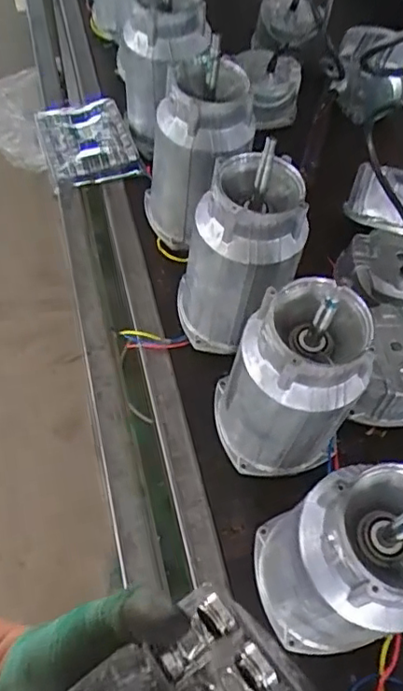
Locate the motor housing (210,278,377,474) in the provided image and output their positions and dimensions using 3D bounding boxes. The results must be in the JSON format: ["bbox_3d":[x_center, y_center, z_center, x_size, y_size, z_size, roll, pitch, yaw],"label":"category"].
[{"bbox_3d":[0.085,0.038,0.539,0.110,0.235,0.101,2,58,-3],"label":"motor housing"}]

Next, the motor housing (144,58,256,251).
[{"bbox_3d":[-0.012,-0.236,0.710,0.110,0.215,0.119,2,58,-3],"label":"motor housing"}]

